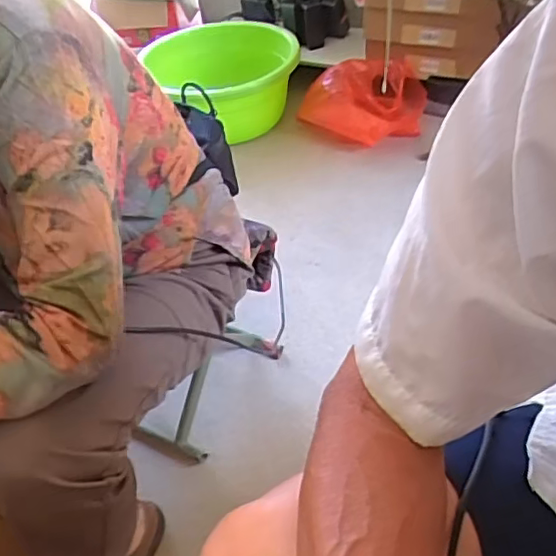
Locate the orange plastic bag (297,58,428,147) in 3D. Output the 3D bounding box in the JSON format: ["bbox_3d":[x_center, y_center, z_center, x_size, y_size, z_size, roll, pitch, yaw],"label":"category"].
[{"bbox_3d":[0.215,-0.443,1.481,0.286,0.146,0.192,5,45,12],"label":"orange plastic bag"}]

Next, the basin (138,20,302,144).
[{"bbox_3d":[-0.146,-0.538,1.632,0.384,0.196,0.419,-3,44,3],"label":"basin"}]

